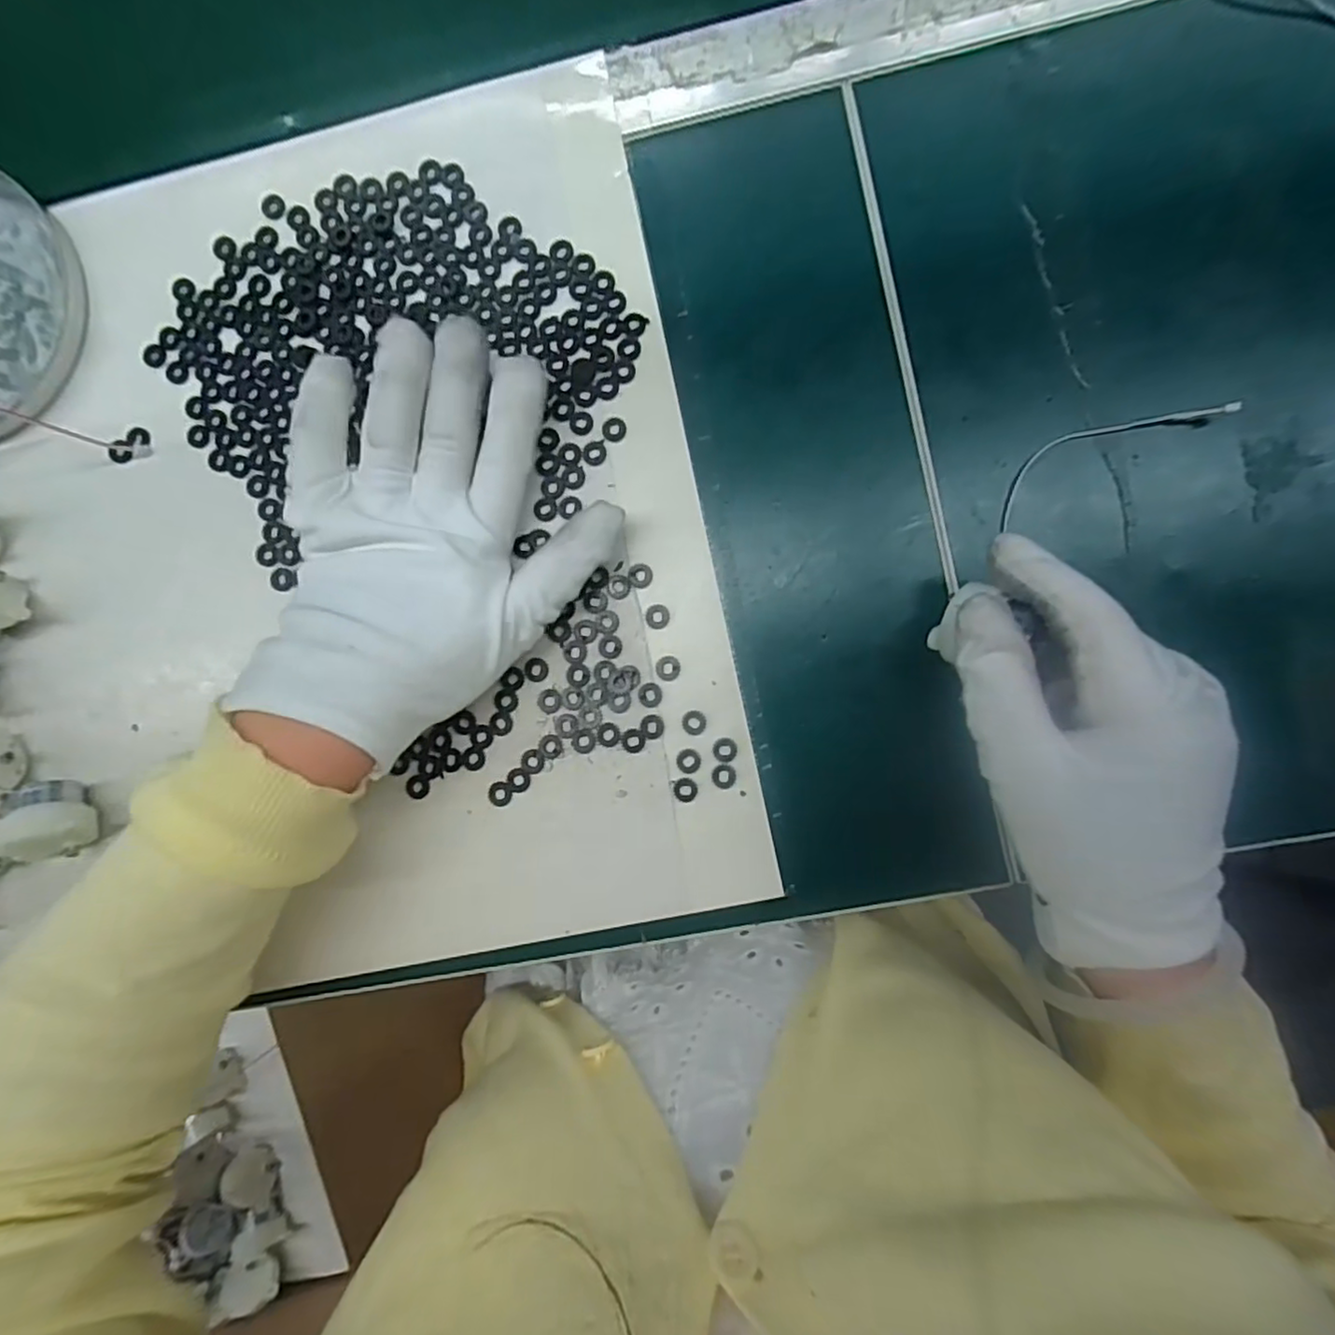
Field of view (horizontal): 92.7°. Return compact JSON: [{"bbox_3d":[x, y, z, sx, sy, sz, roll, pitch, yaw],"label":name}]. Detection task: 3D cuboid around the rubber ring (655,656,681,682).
[{"bbox_3d":[0.000,0.001,0.274,0.011,0.004,0.011,0,89,5],"label":"rubber ring"}]

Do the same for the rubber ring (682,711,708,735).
[{"bbox_3d":[0.011,0.024,0.272,0.010,0.004,0.011,0,89,5],"label":"rubber ring"}]

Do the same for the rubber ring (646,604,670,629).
[{"bbox_3d":[-0.004,-0.022,0.275,0.011,0.004,0.010,0,89,5],"label":"rubber ring"}]

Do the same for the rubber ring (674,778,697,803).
[{"bbox_3d":[0.008,0.053,0.272,0.010,0.004,0.010,0,89,5],"label":"rubber ring"}]

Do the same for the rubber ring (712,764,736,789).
[{"bbox_3d":[0.024,0.047,0.272,0.010,0.004,0.010,0,89,5],"label":"rubber ring"}]

